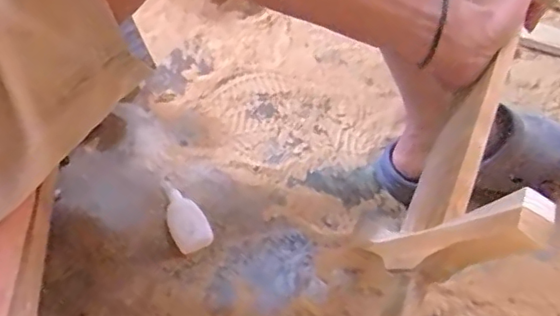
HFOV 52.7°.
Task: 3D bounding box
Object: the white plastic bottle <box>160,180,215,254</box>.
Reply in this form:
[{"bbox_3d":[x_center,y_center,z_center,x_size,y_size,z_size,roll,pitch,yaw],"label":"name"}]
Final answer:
[{"bbox_3d":[-0.119,0.066,0.673,0.042,0.023,0.106,-25,63,-19],"label":"white plastic bottle"}]

